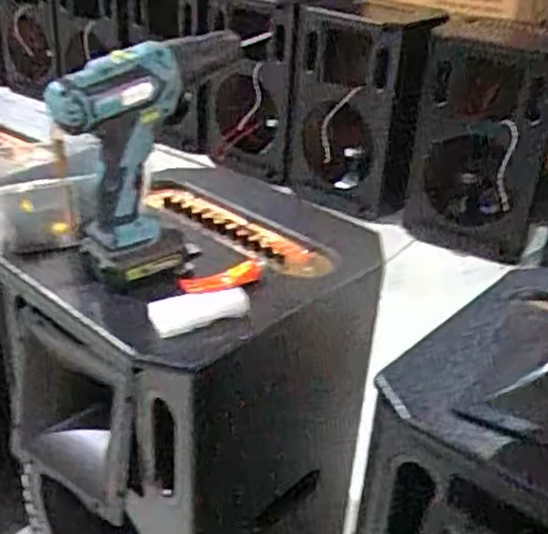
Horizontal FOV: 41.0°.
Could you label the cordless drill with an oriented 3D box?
[{"bbox_3d":[-0.107,-0.109,0.726,0.211,0.218,0.071,-22,37,-36],"label":"cordless drill"}]

